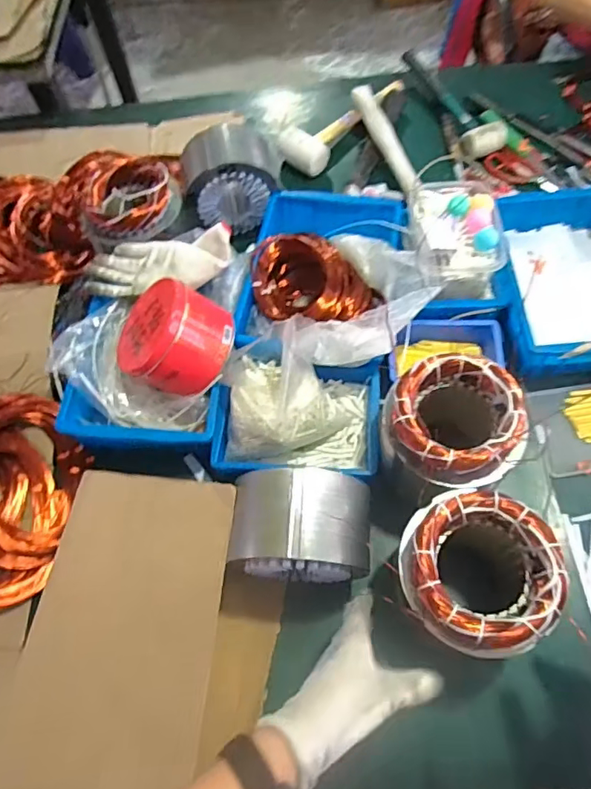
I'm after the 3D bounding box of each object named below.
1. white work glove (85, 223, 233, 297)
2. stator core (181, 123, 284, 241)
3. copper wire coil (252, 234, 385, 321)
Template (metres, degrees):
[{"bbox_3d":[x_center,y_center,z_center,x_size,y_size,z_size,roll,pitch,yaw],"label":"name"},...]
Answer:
[{"bbox_3d":[-0.189,-0.181,0.716,0.208,0.053,0.080,-2,63,3],"label":"white work glove"},{"bbox_3d":[-0.102,-0.346,0.852,0.145,0.123,0.136,-9,63,-1],"label":"stator core"},{"bbox_3d":[0.023,-0.150,0.746,0.159,0.079,0.157,-1,63,3],"label":"copper wire coil"}]

